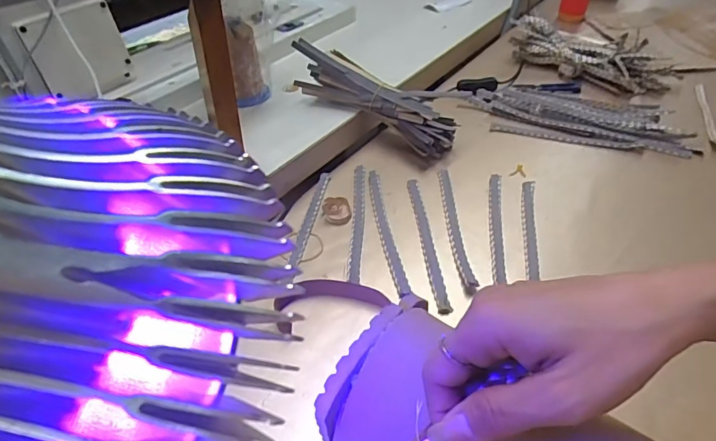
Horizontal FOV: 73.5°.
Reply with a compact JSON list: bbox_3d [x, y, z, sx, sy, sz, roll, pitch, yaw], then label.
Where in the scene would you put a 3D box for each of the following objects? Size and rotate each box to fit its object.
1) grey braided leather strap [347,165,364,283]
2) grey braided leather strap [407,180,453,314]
[{"bbox_3d":[-0.001,-0.003,0.533,0.013,0.006,0.186,1,42,2],"label":"grey braided leather strap"},{"bbox_3d":[0.071,0.018,0.503,0.013,0.006,0.188,-4,42,-3],"label":"grey braided leather strap"}]

